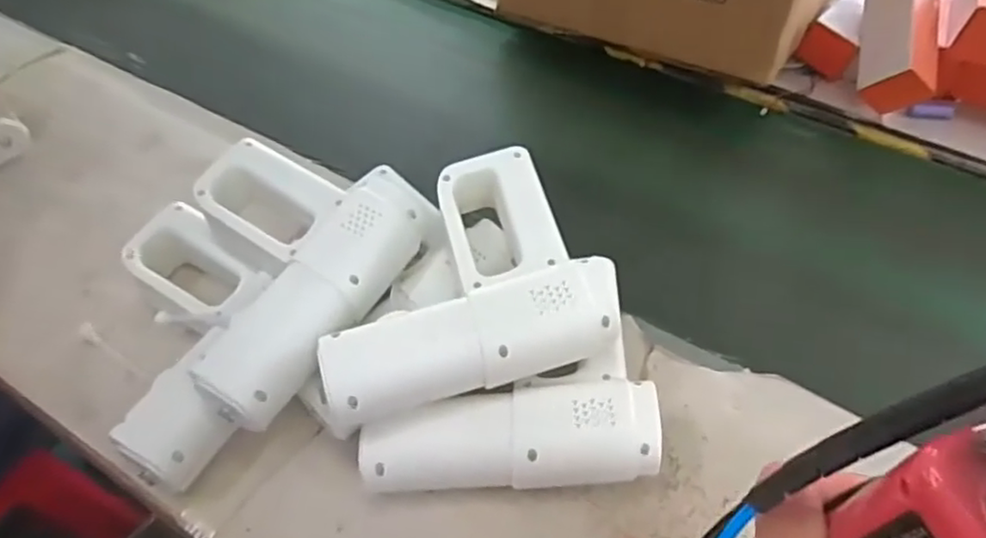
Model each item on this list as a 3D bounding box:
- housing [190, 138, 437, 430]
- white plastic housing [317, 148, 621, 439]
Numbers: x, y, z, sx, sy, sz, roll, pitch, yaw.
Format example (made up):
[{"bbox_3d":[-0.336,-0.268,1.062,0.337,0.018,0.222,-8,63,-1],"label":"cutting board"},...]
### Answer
[{"bbox_3d":[-0.173,-0.003,0.517,0.181,0.043,0.221,17,51,14],"label":"housing"},{"bbox_3d":[-0.035,0.004,0.519,0.221,0.055,0.197,-15,51,-13],"label":"white plastic housing"}]

